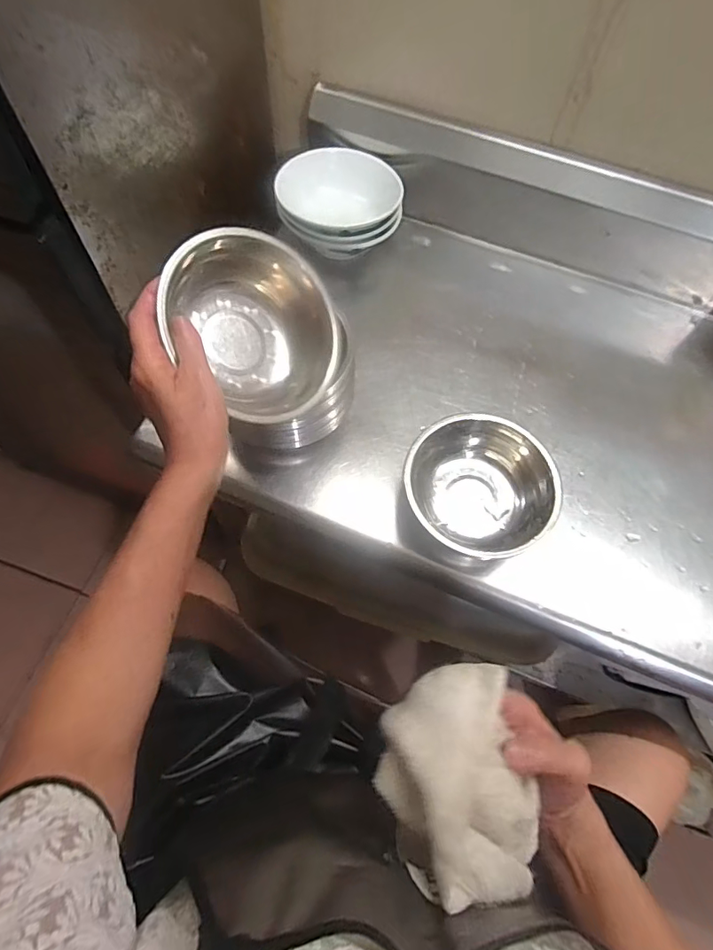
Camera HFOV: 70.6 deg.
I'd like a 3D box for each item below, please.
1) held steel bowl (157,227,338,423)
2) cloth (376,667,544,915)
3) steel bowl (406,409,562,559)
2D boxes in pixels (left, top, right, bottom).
[{"bbox_3d":[-0.088,-0.123,0.427,0.149,0.063,0.149,-4,98,-35],"label":"held steel bowl"},{"bbox_3d":[0.062,0.182,0.299,0.088,0.043,0.122,-11,66,-6],"label":"cloth"},{"bbox_3d":[0.124,0.010,0.520,0.146,0.068,0.133,2,66,-4],"label":"steel bowl"}]

